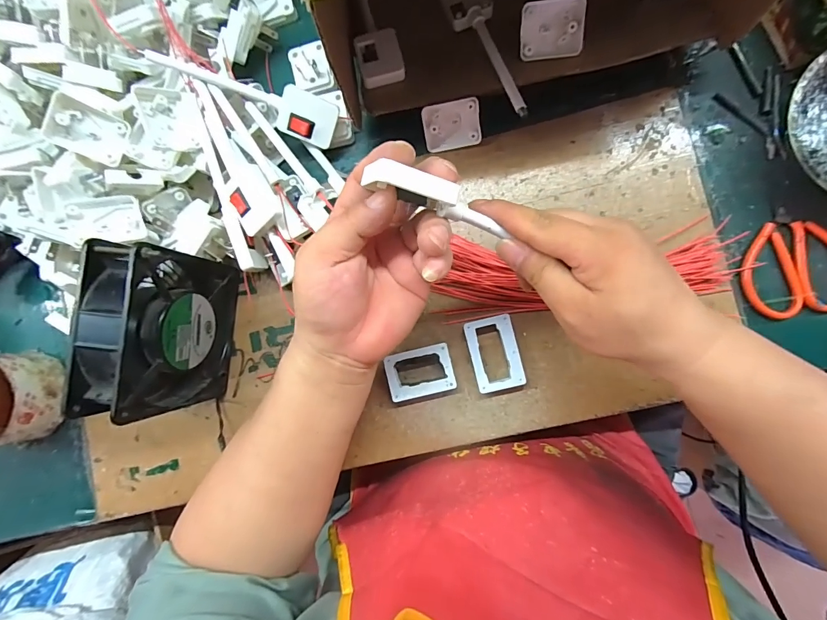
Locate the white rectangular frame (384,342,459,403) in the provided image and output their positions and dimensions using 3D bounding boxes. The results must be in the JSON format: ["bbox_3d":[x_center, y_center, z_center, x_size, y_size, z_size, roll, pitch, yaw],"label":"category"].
[{"bbox_3d":[0.006,0.054,0.332,0.056,0.018,0.040,-14,86,5],"label":"white rectangular frame"}]

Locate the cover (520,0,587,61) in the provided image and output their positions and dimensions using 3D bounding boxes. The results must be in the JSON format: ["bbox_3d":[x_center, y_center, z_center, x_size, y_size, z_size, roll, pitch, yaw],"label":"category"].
[{"bbox_3d":[0.111,-0.225,0.306,0.048,0.009,0.039,-1,116,7],"label":"cover"}]

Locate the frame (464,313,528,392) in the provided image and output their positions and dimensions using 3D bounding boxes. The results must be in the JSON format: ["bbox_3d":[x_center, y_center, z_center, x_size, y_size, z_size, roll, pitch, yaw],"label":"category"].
[{"bbox_3d":[0.069,0.037,0.328,0.040,0.016,0.061,-14,86,6],"label":"frame"}]

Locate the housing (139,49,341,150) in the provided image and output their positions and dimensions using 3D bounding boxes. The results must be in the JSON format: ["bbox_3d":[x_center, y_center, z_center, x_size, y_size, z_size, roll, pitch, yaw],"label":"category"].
[{"bbox_3d":[-0.140,-0.180,0.323,0.150,0.017,0.039,16,120,-10],"label":"housing"}]

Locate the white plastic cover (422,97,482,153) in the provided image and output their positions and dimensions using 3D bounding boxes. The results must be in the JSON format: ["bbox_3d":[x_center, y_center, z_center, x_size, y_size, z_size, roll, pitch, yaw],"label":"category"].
[{"bbox_3d":[0.034,-0.161,0.334,0.048,0.011,0.038,-3,129,12],"label":"white plastic cover"}]

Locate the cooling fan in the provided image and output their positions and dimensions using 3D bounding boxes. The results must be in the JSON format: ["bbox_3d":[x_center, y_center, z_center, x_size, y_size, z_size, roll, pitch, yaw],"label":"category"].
[{"bbox_3d":[-0.196,0.016,0.302,0.045,0.121,0.122,7,88,7],"label":"cooling fan"}]

